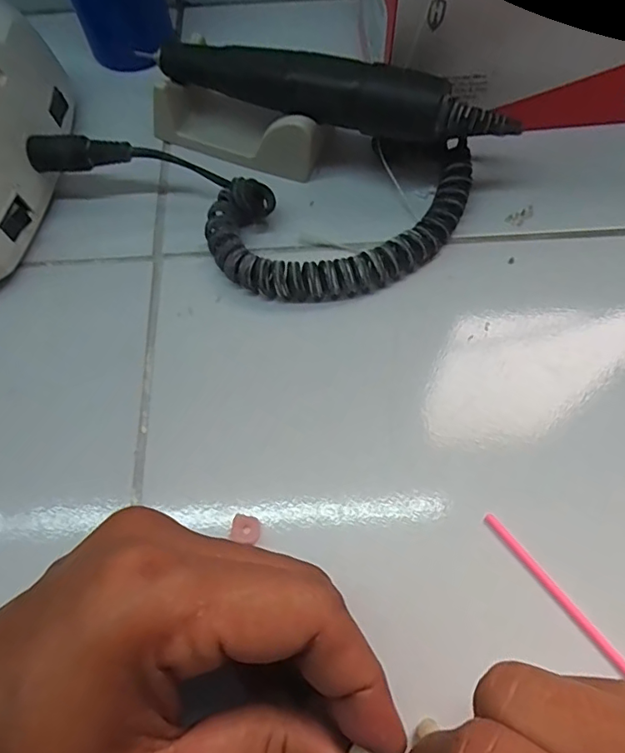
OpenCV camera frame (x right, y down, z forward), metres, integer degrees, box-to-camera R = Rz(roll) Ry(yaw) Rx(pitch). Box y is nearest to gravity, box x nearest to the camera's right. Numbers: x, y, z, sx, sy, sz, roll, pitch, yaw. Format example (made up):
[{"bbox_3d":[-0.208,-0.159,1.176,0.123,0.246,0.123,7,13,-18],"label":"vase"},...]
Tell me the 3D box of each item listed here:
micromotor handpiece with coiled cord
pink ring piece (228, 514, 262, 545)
[{"bbox_3d":[-0.019,-0.108,0.250,0.185,0.051,0.126,28,70,12],"label":"micromotor handpiece with coiled cord"},{"bbox_3d":[-0.026,0.059,0.203,0.011,0.004,0.010,11,67,5],"label":"pink ring piece"}]

